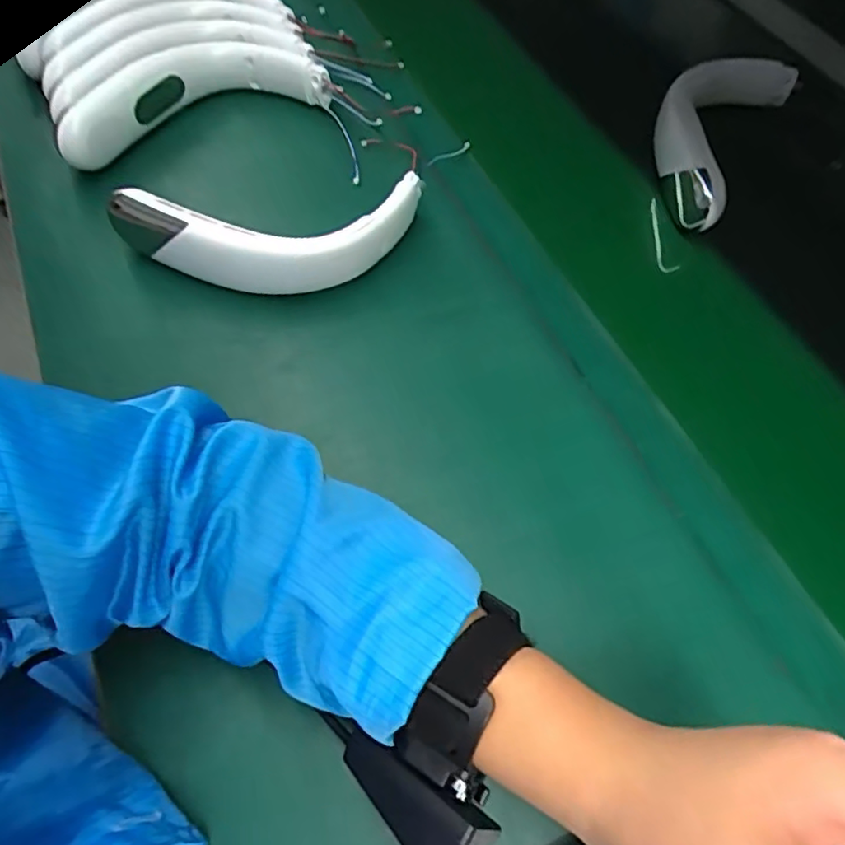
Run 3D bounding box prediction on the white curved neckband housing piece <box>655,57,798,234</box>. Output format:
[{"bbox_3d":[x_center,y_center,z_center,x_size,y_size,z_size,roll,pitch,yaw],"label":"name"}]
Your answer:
[{"bbox_3d":[0.259,-0.266,0.540,0.089,0.059,0.220,30,65,15],"label":"white curved neckband housing piece"}]

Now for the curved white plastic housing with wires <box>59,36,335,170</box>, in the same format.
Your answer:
[{"bbox_3d":[-0.220,-0.314,0.575,0.244,0.062,0.094,-17,63,-9],"label":"curved white plastic housing with wires"}]

